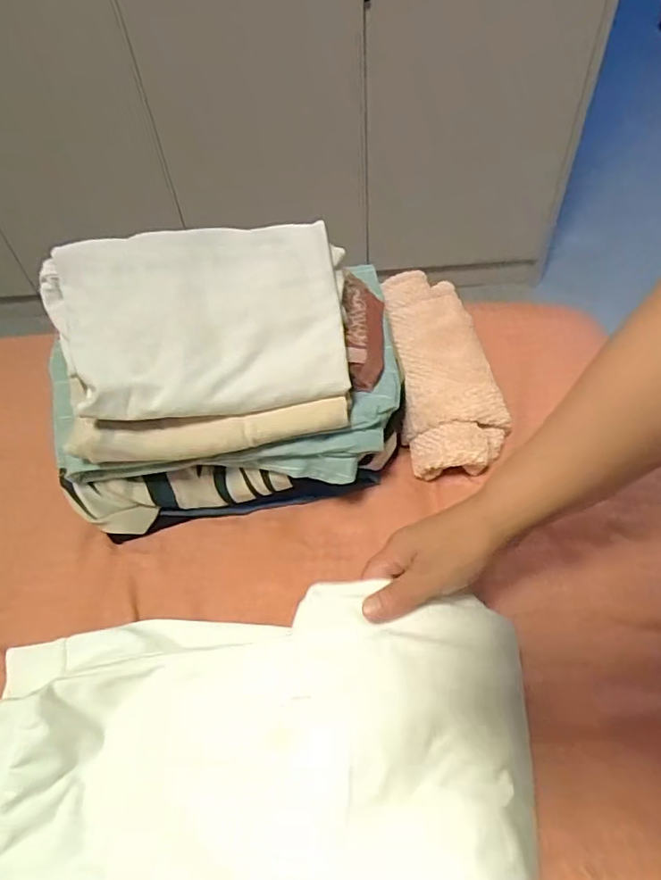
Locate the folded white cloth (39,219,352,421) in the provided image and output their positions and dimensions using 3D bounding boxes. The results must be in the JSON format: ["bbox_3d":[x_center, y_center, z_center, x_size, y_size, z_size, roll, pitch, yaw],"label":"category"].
[{"bbox_3d":[-0.109,-0.104,0.494,0.239,0.023,0.165,-7,73,-9],"label":"folded white cloth"}]

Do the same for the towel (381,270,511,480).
[{"bbox_3d":[0.121,-0.080,0.632,0.104,0.055,0.238,-6,54,0],"label":"towel"}]

